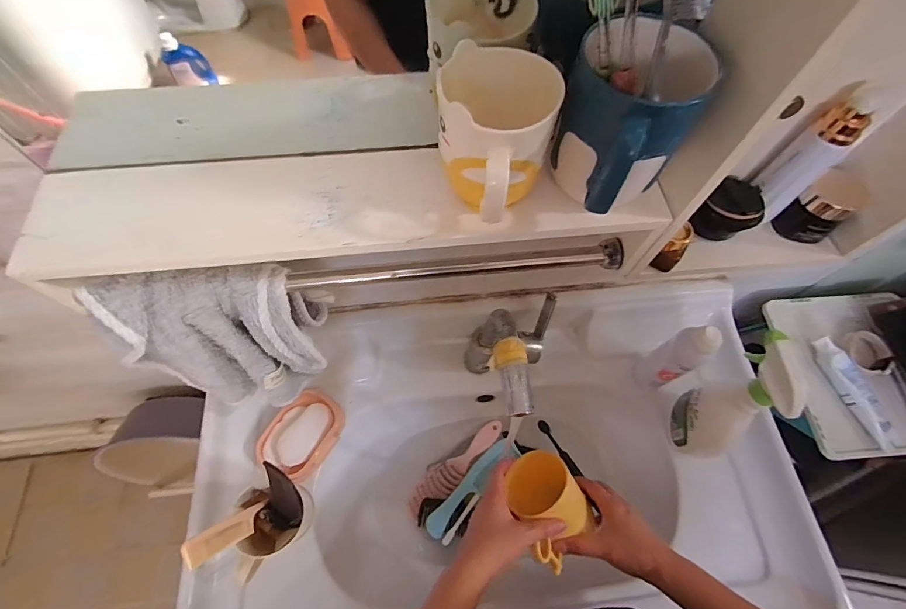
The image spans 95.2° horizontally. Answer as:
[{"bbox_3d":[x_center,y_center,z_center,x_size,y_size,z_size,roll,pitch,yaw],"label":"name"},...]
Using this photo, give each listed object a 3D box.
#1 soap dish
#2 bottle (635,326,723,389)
[{"bbox_3d":[-0.216,0.184,0.600,0.092,0.025,0.116,26,67,10],"label":"soap dish"},{"bbox_3d":[0.301,0.074,0.561,0.042,0.170,0.037,33,68,13],"label":"bottle"}]

